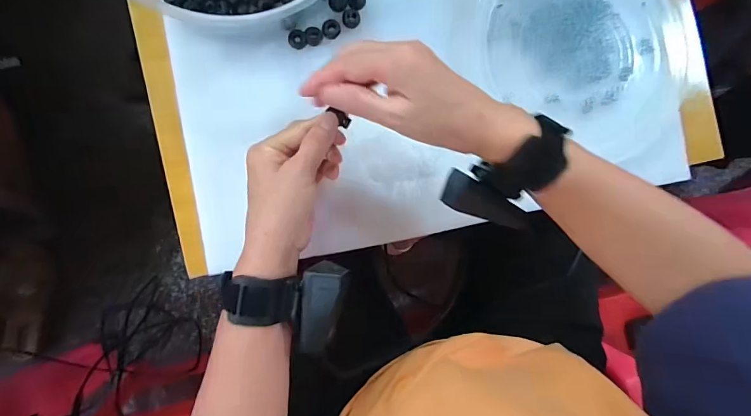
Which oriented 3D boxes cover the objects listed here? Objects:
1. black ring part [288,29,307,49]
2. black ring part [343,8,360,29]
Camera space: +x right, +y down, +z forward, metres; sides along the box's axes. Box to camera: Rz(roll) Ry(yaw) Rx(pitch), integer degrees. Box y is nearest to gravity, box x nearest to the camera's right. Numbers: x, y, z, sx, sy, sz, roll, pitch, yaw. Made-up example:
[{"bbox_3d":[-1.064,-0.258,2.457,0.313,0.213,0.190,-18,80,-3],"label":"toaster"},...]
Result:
[{"bbox_3d":[-0.079,-0.172,0.398,0.018,0.006,0.017,0,89,-8],"label":"black ring part"},{"bbox_3d":[-0.025,-0.195,0.400,0.018,0.004,0.019,0,89,-8],"label":"black ring part"}]

